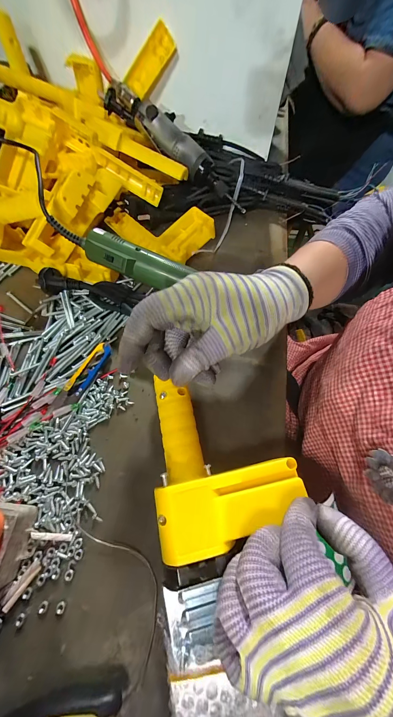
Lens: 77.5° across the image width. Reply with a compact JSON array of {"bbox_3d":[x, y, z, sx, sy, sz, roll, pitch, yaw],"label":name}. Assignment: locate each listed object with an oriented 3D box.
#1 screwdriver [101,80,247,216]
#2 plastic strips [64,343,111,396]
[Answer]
[{"bbox_3d":[-0.033,-0.323,0.375,0.266,0.049,0.034,39,66,-3],"label":"screwdriver"},{"bbox_3d":[-0.122,0.010,0.277,0.025,0.013,0.064,22,64,10],"label":"plastic strips"}]

